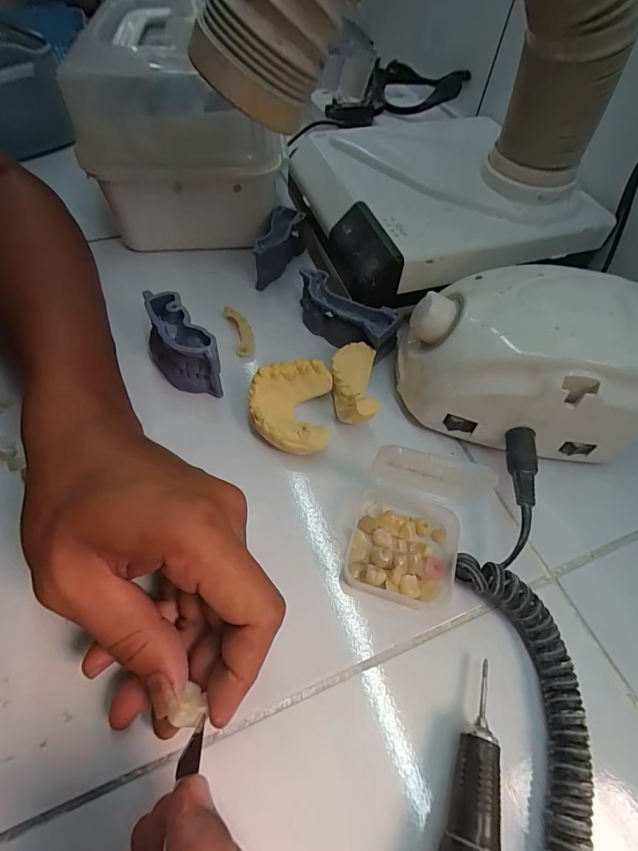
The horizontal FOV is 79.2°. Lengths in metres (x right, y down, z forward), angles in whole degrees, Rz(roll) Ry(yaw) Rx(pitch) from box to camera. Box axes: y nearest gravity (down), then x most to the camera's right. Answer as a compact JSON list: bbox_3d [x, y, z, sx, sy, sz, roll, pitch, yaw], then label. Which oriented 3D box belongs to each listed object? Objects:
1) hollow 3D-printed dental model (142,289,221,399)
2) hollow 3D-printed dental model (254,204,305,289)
[{"bbox_3d":[-0.094,-0.053,0.262,0.033,0.040,0.069,-33,65,-21],"label":"hollow 3D-printed dental model"},{"bbox_3d":[-0.034,-0.150,0.330,0.021,0.042,0.071,19,59,9],"label":"hollow 3D-printed dental model"}]

